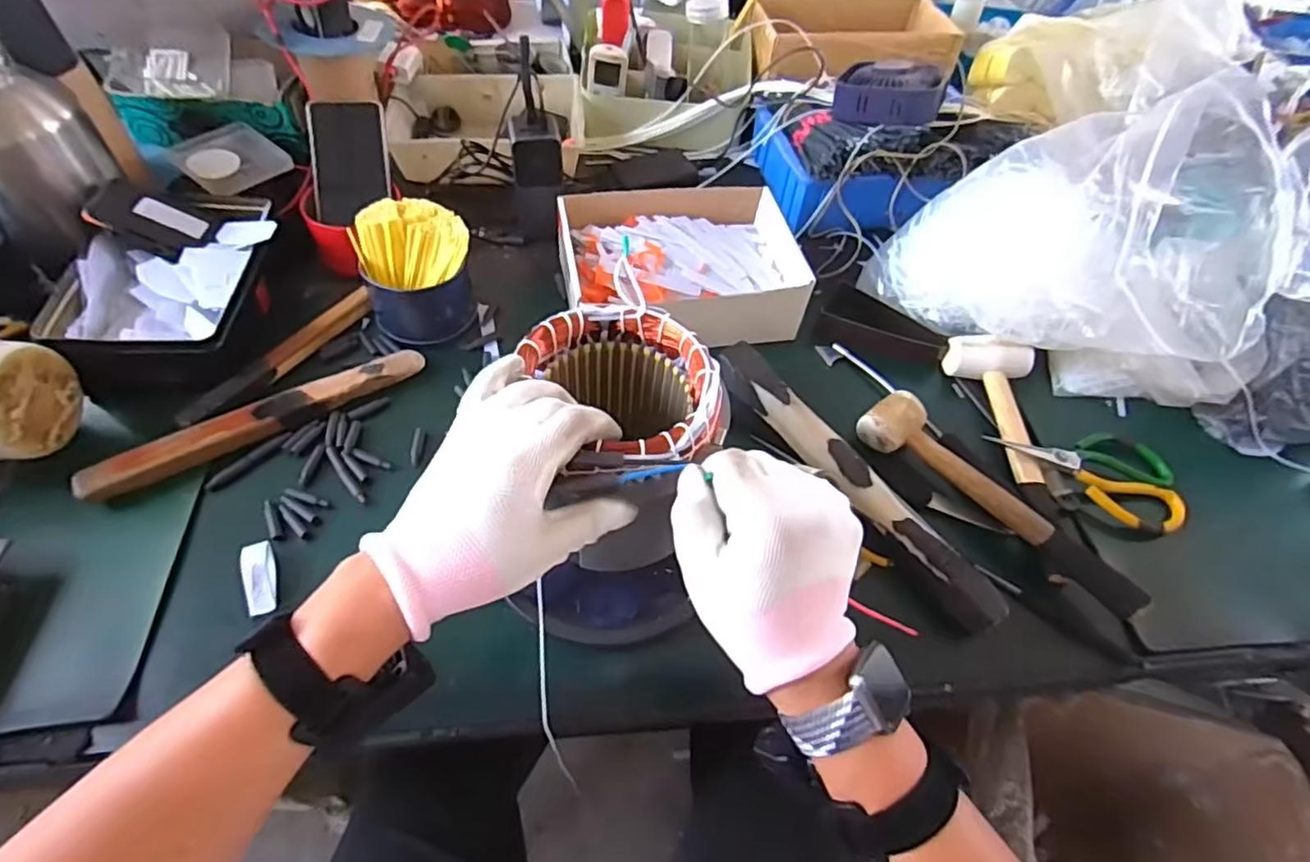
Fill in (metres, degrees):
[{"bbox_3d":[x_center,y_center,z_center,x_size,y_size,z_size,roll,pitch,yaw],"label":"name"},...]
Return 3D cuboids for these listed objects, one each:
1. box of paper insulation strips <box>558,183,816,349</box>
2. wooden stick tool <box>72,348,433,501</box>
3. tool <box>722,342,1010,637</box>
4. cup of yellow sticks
[{"bbox_3d":[0.036,-0.184,0.685,0.263,0.063,0.187,-6,56,-10],"label":"box of paper insulation strips"},{"bbox_3d":[-0.338,-0.016,0.551,0.271,0.026,0.035,-29,62,-23],"label":"wooden stick tool"},{"bbox_3d":[0.170,0.036,0.550,0.043,0.039,0.317,-30,62,-23],"label":"tool"},{"bbox_3d":[-0.234,-0.156,0.625,0.100,0.099,0.093,3,55,-4],"label":"cup of yellow sticks"}]

